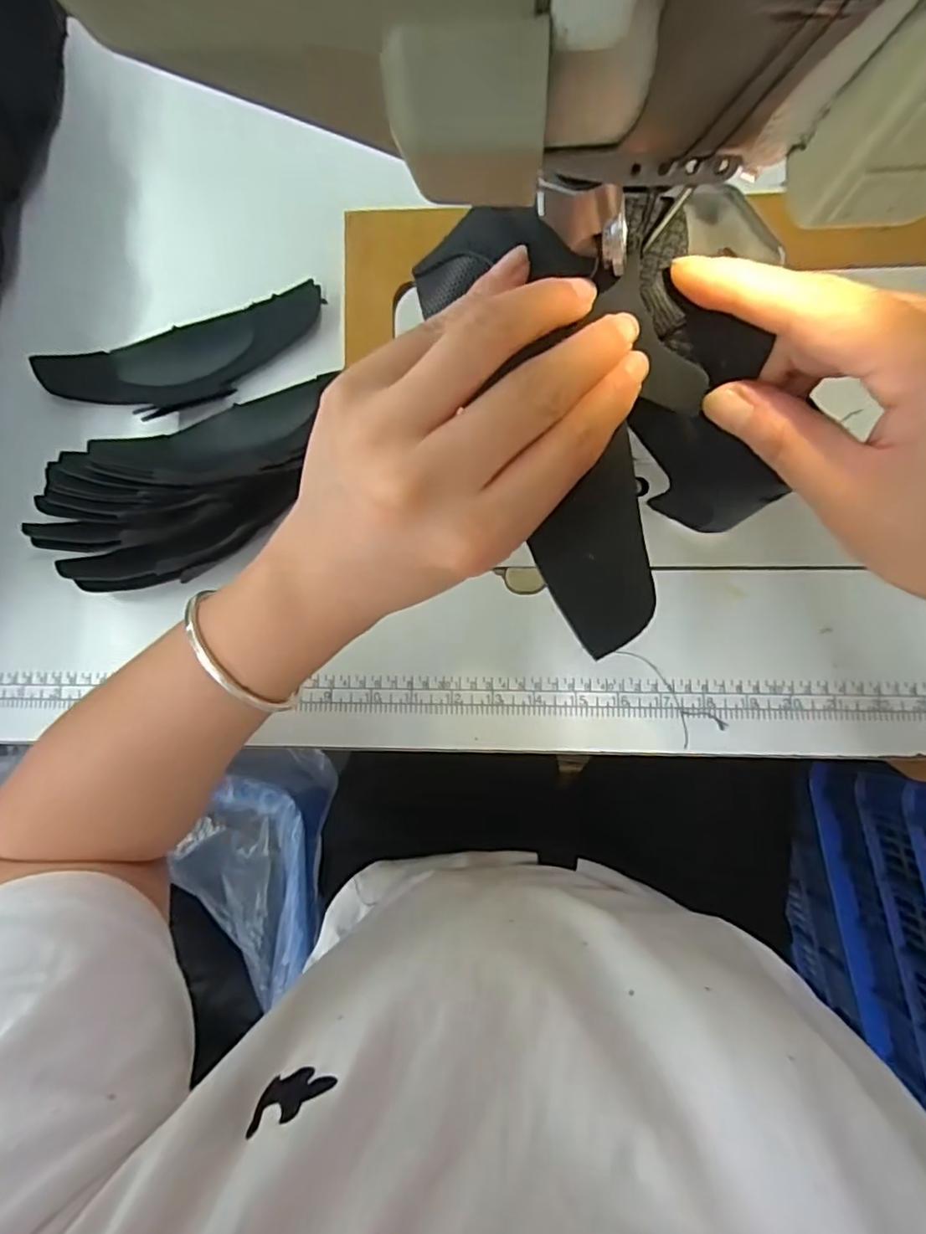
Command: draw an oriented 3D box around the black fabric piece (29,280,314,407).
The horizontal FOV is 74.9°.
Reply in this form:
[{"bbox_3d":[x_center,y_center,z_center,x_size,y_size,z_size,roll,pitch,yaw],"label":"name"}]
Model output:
[{"bbox_3d":[-0.186,-0.175,0.408,0.189,0.010,0.050,-16,88,-2],"label":"black fabric piece"}]

